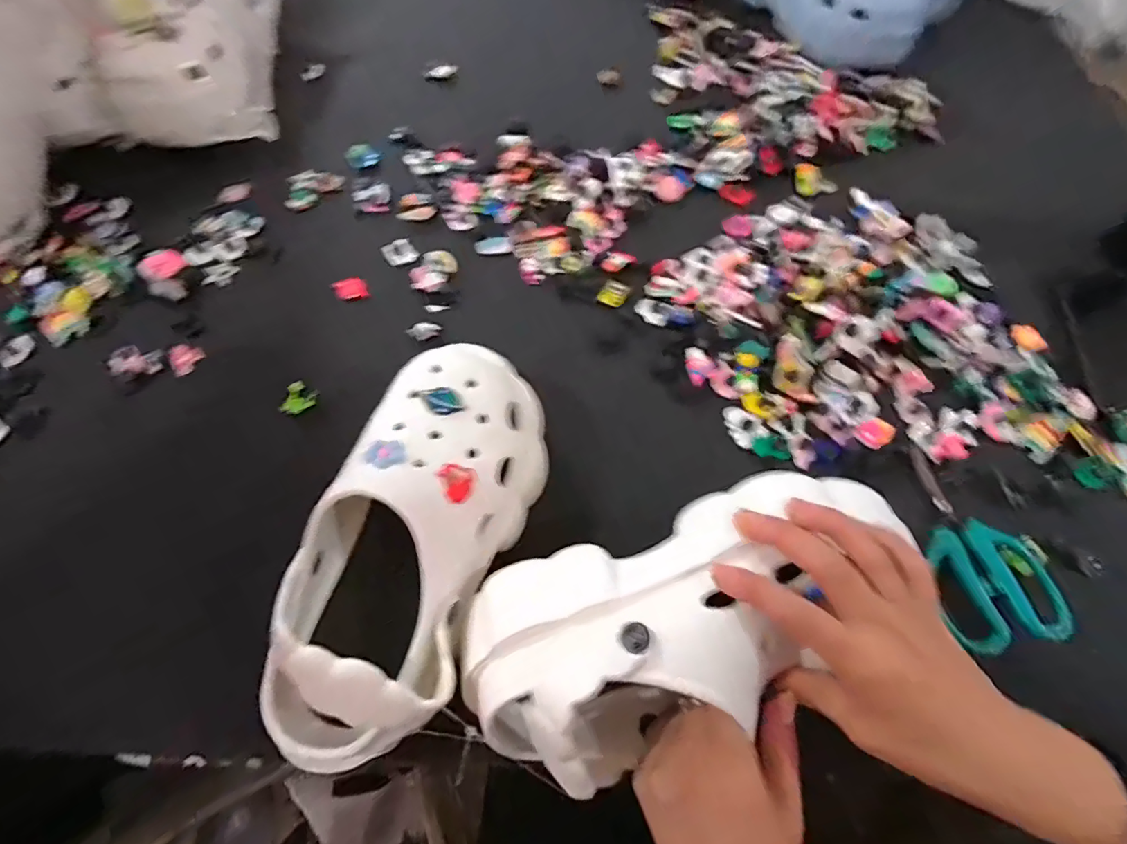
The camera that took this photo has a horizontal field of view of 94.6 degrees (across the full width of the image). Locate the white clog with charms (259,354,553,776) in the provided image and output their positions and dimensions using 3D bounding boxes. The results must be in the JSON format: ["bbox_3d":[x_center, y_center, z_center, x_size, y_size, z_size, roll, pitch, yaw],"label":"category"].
[{"bbox_3d":[-0.086,0.067,0.333,0.112,0.098,0.267,19,65,7],"label":"white clog with charms"}]

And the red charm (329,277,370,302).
[{"bbox_3d":[-0.192,-0.120,0.470,0.027,0.004,0.029,-28,69,-15],"label":"red charm"}]

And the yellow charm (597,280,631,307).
[{"bbox_3d":[0.046,-0.118,0.476,0.023,0.004,0.028,28,67,11],"label":"yellow charm"}]

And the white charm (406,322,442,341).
[{"bbox_3d":[-0.120,-0.079,0.449,0.028,0.004,0.016,-22,83,-16],"label":"white charm"}]

